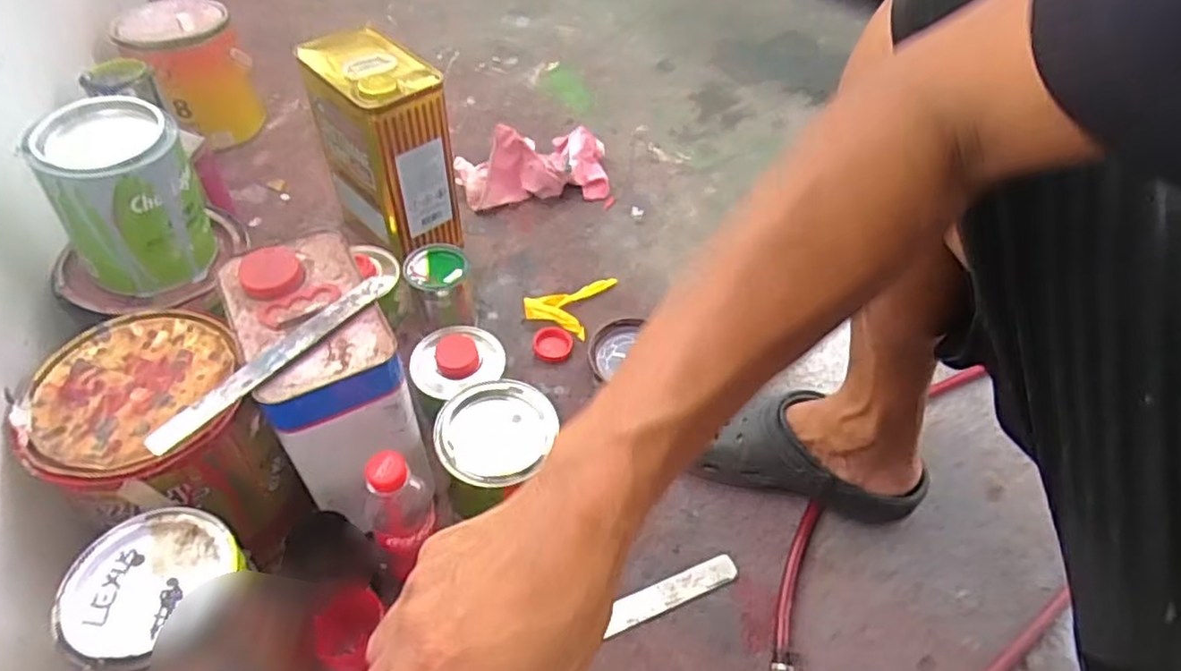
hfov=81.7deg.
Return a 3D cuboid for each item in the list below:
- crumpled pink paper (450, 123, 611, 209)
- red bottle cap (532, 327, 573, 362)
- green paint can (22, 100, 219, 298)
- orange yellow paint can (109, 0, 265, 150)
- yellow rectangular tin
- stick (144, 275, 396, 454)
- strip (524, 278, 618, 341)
[{"bbox_3d":[-0.081,-0.252,1.018,0.227,0.083,0.120,-10,52,-13],"label":"crumpled pink paper"},{"bbox_3d":[-0.045,0.010,0.829,0.047,0.010,0.048,2,50,-2],"label":"red bottle cap"},{"bbox_3d":[-0.411,-0.123,0.610,0.113,0.134,0.105,2,50,-2],"label":"green paint can"},{"bbox_3d":[-0.632,-0.417,1.086,0.162,0.167,0.185,-29,57,-25],"label":"orange yellow paint can"},{"bbox_3d":[-0.257,-0.233,0.871,0.178,0.225,0.114,37,56,23],"label":"yellow rectangular tin"},{"bbox_3d":[-0.228,0.014,0.506,0.018,0.011,0.204,32,55,22],"label":"stick"},{"bbox_3d":[-0.028,-0.051,0.876,0.087,0.021,0.110,18,51,11],"label":"strip"}]

